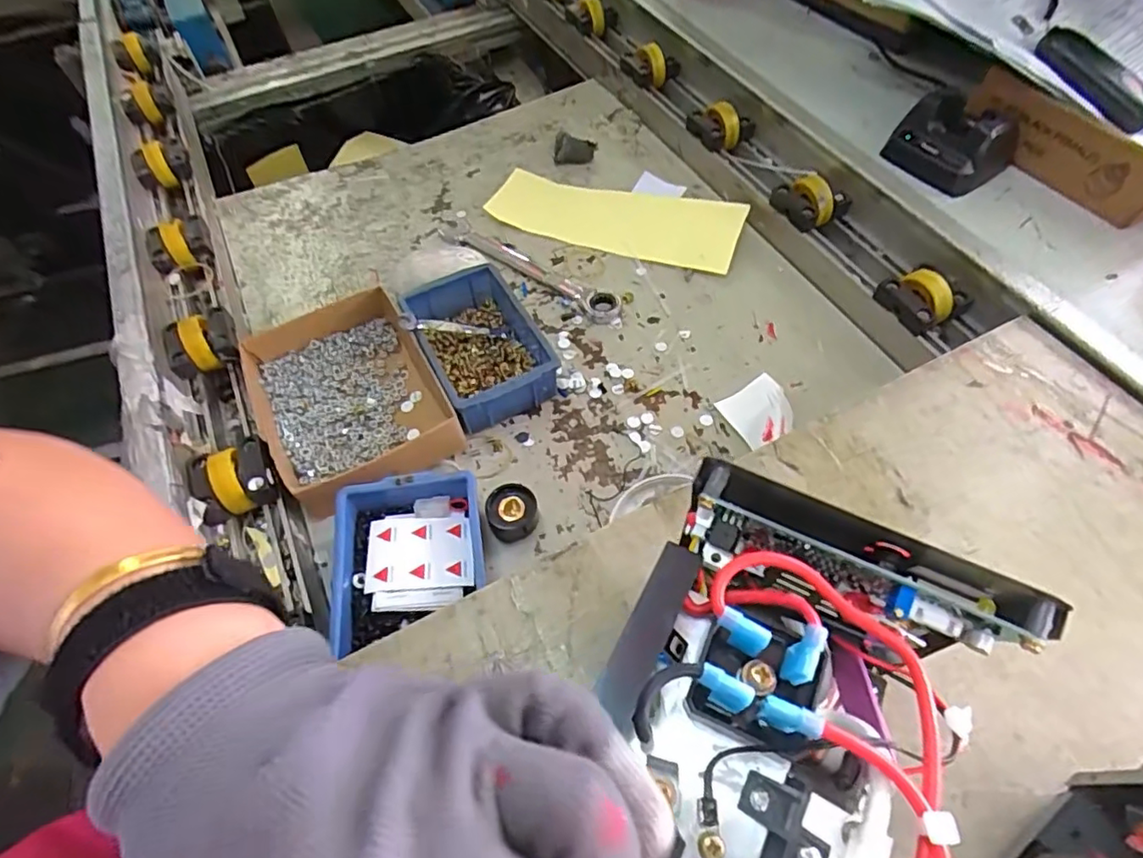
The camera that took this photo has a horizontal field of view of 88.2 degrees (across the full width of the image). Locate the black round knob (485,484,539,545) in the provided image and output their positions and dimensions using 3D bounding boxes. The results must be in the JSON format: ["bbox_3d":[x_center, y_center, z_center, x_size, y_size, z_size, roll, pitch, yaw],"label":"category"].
[{"bbox_3d":[-0.044,0.065,0.451,0.036,0.034,0.036,-2,58,3],"label":"black round knob"}]

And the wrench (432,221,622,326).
[{"bbox_3d":[-0.045,-0.169,0.613,0.227,0.009,0.031,32,65,21],"label":"wrench"}]

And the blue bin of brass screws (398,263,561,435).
[{"bbox_3d":[-0.077,-0.073,0.523,0.101,0.055,0.144,-27,60,-13],"label":"blue bin of brass screws"}]

